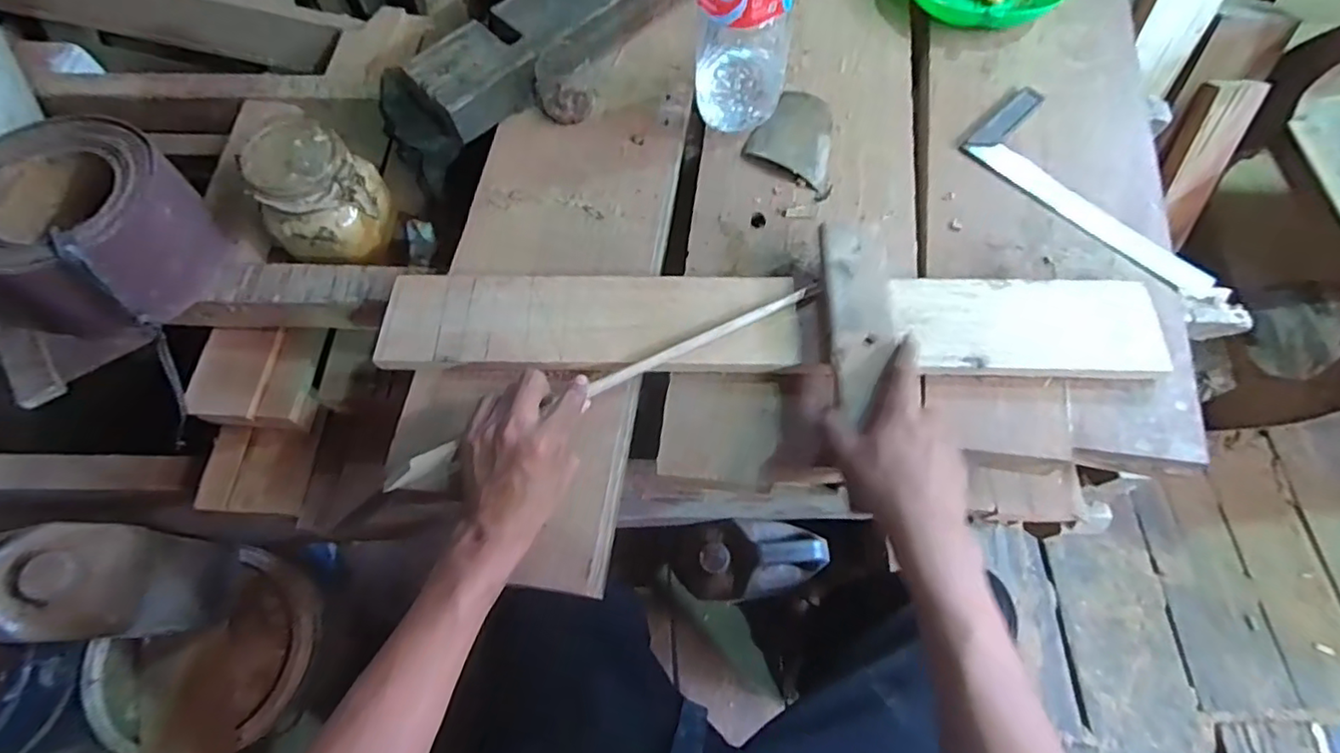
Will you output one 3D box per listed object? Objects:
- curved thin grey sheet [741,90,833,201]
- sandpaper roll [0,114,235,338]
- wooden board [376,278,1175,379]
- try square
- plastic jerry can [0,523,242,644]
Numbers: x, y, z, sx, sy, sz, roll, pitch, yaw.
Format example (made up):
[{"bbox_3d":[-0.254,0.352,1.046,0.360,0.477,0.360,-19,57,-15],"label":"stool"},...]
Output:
[{"bbox_3d":[0.139,-0.243,0.630,0.096,0.014,0.107,31,70,14],"label":"curved thin grey sheet"},{"bbox_3d":[-0.542,-0.134,0.580,0.169,0.109,0.174,0,66,1],"label":"sandpaper roll"},{"bbox_3d":[0.082,-0.046,0.526,0.647,0.022,0.086,1,66,1],"label":"wooden board"},{"bbox_3d":[0.420,-0.185,0.603,0.110,0.007,0.253,-40,71,-15],"label":"try square"},{"bbox_3d":[-0.647,0.227,0.689,0.158,0.214,0.119,6,66,4],"label":"plastic jerry can"}]

